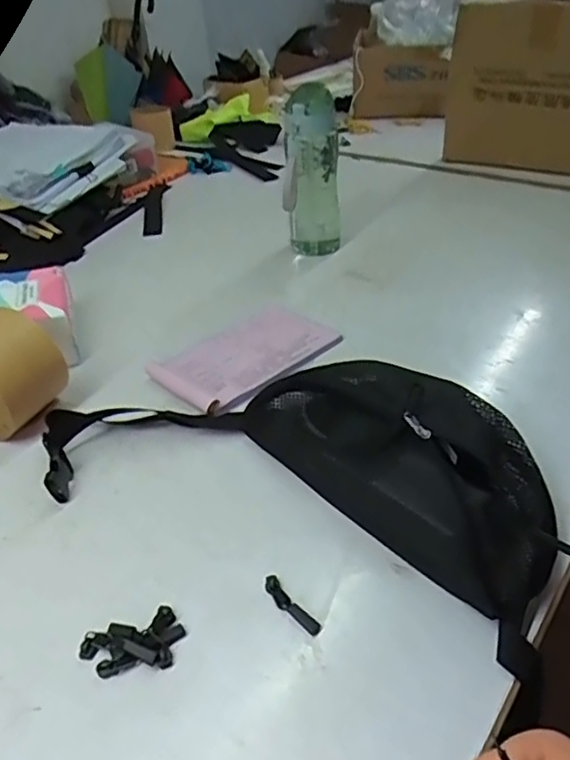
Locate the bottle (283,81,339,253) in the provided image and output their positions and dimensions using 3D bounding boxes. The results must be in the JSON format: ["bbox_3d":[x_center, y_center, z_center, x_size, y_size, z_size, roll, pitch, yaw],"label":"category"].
[{"bbox_3d":[0.036,-0.266,0.819,0.072,0.219,0.058,0,37,7],"label":"bottle"}]

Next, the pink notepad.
[{"bbox_3d":[-0.039,-0.031,0.672,0.196,0.014,0.119,-31,44,-31],"label":"pink notepad"}]

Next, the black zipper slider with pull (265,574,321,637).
[{"bbox_3d":[0.003,0.158,0.431,0.013,0.009,0.054,-28,43,-28],"label":"black zipper slider with pull"}]

